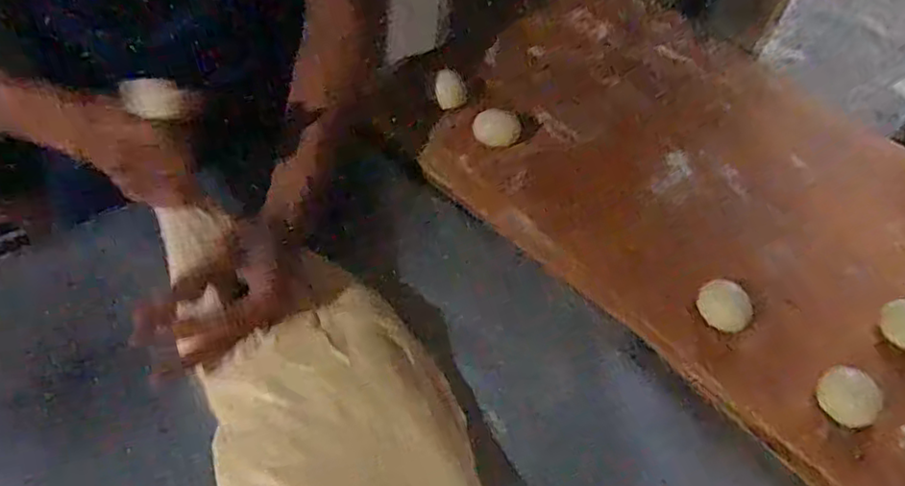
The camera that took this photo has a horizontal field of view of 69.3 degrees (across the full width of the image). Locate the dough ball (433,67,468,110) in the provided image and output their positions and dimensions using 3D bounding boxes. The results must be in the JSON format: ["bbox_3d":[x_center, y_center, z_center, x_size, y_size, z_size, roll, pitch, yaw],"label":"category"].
[{"bbox_3d":[-0.002,-0.159,0.680,0.034,0.028,0.030,8,50,-2],"label":"dough ball"}]

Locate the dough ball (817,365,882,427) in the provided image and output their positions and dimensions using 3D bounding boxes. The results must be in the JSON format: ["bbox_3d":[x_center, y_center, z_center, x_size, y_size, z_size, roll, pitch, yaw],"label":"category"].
[{"bbox_3d":[0.309,0.122,0.514,0.044,0.030,0.040,4,51,-5],"label":"dough ball"}]

